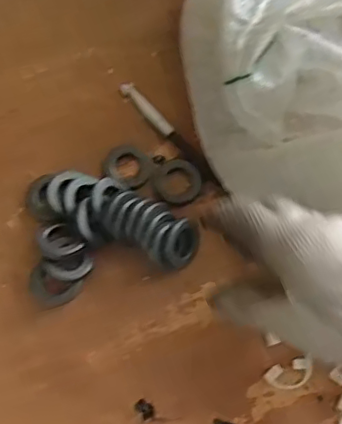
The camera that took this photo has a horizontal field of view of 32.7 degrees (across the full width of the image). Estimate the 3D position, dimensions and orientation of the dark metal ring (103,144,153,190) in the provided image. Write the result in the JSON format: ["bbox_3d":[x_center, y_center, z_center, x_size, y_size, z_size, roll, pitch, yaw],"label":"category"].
[{"bbox_3d":[-0.039,-0.044,0.546,0.044,0.011,0.042,0,73,0],"label":"dark metal ring"}]

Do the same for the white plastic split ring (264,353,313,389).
[{"bbox_3d":[0.102,0.138,0.492,0.043,0.005,0.022,-17,74,-5],"label":"white plastic split ring"}]

